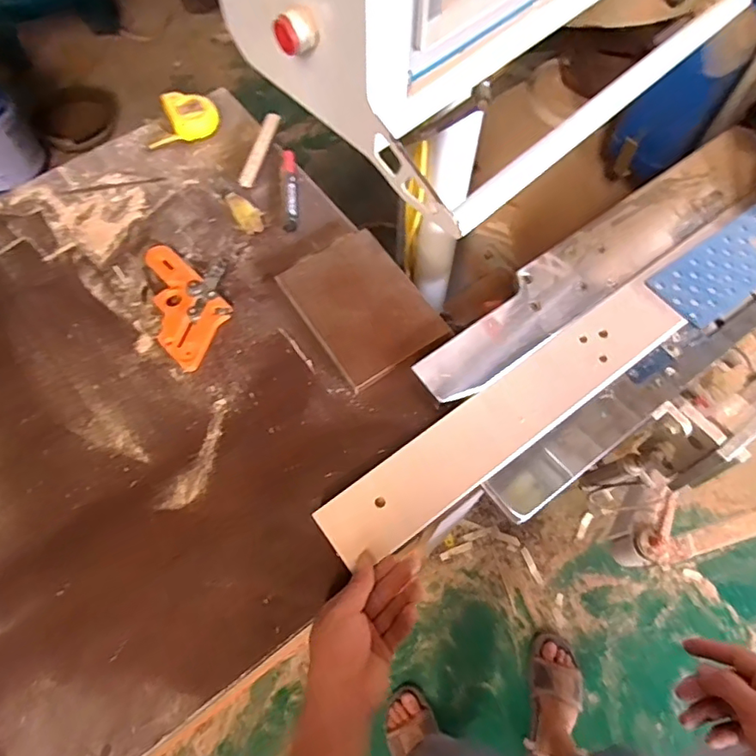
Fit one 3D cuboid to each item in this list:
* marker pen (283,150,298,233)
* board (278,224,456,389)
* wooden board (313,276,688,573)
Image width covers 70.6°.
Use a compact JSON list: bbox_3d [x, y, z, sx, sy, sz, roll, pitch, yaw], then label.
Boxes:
[{"bbox_3d":[-0.125,-0.270,0.760,0.020,0.013,0.152,-4,66,-2],"label":"marker pen"},{"bbox_3d":[-0.023,-0.095,0.678,0.141,0.021,0.194,-32,70,-13],"label":"board"},{"bbox_3d":[0.147,0.039,0.592,0.467,0.013,0.081,-34,70,-13],"label":"wooden board"}]

